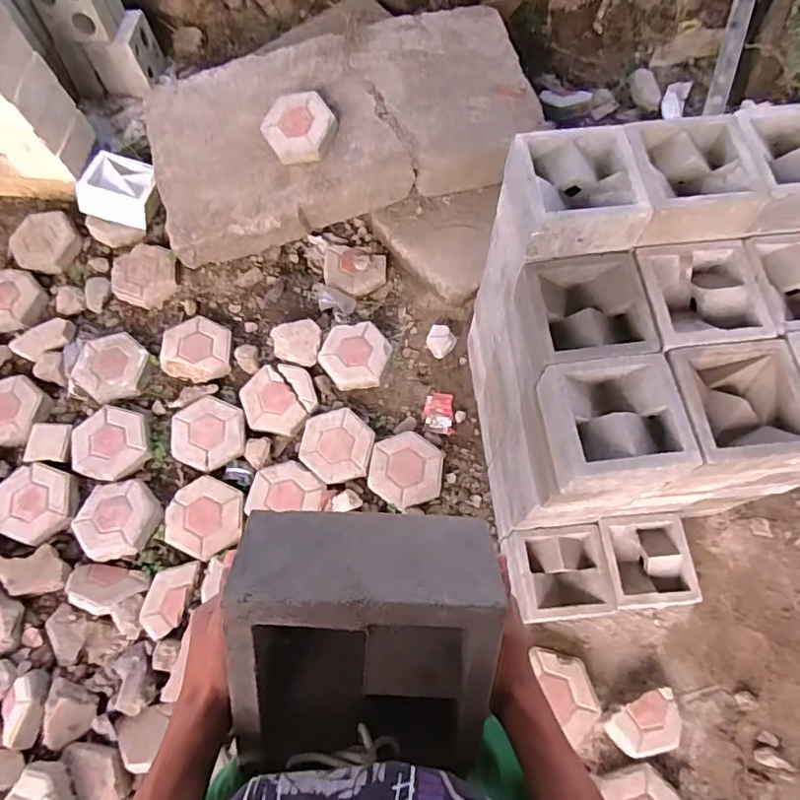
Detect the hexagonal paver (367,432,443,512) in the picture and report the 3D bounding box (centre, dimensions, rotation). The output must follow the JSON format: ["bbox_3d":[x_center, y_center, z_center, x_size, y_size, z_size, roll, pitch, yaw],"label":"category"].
[{"bbox_3d":[0.017,0.190,1.532,0.211,0.051,0.202,32,69,11],"label":"hexagonal paver"}]

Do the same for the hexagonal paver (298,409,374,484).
[{"bbox_3d":[-0.179,0.130,1.572,0.207,0.040,0.217,4,66,0],"label":"hexagonal paver"}]

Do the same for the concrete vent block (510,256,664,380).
[{"bbox_3d":[0.331,-0.145,0.998,0.206,0.102,0.196,-7,67,-3],"label":"concrete vent block"}]

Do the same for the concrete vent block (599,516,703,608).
[{"bbox_3d":[0.585,0.388,1.304,0.206,0.078,0.208,-4,67,-2],"label":"concrete vent block"}]

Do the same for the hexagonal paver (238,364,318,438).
[{"bbox_3d":[-0.352,-0.007,1.596,0.209,0.044,0.223,-15,68,-8],"label":"hexagonal paver"}]

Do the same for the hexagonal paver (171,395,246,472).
[{"bbox_3d":[-0.545,0.091,1.561,0.200,0.040,0.213,-6,67,-4],"label":"hexagonal paver"}]

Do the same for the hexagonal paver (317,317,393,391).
[{"bbox_3d":[-0.135,-0.136,1.671,0.205,0.046,0.227,15,75,0],"label":"hexagonal paver"}]

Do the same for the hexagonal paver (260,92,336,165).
[{"bbox_3d":[-0.294,-0.810,1.633,0.202,0.055,0.208,39,92,0],"label":"hexagonal paver"}]

